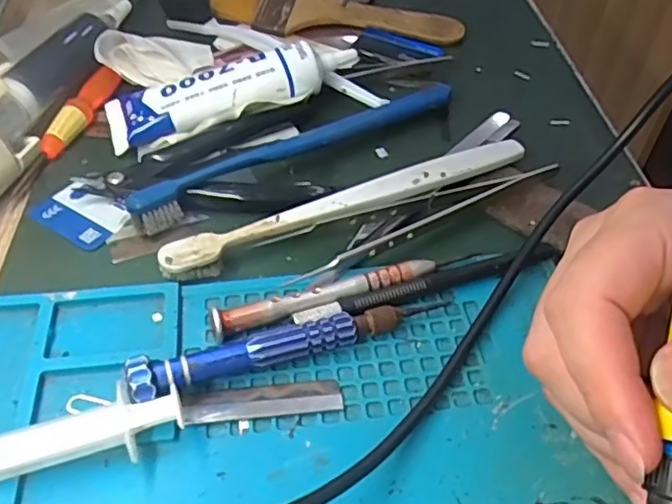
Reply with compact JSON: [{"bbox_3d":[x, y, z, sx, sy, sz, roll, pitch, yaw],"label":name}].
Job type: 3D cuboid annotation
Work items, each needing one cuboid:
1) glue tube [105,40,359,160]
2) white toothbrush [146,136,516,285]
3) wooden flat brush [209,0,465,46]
[{"bbox_3d":[-0.055,-0.091,0.332,0.131,0.028,0.049,-15,49,-16],"label":"glue tube"},{"bbox_3d":[0.010,-0.023,0.286,0.182,0.012,0.015,-19,51,-19],"label":"white toothbrush"},{"bbox_3d":[0.001,-0.164,0.417,0.164,0.019,0.067,12,48,8],"label":"wooden flat brush"}]

